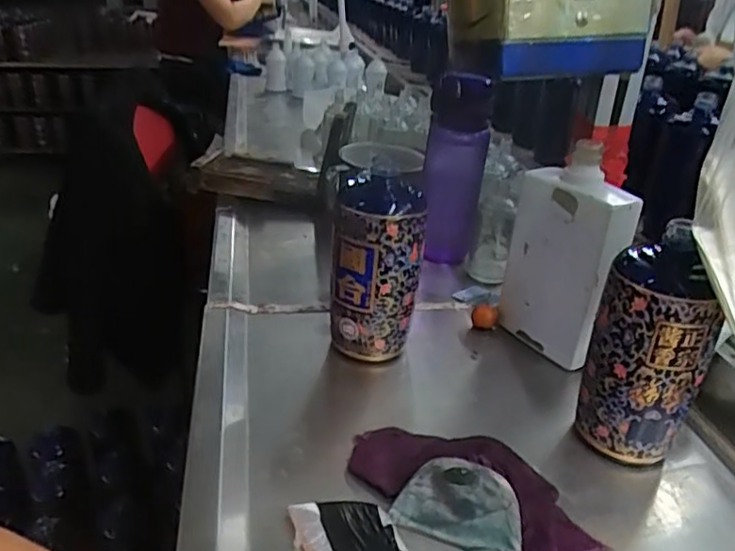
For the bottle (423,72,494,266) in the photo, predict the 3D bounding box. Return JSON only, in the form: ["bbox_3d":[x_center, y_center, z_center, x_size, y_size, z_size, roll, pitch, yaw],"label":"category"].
[{"bbox_3d":[0.108,-0.129,0.779,0.064,0.229,0.063,0,28,-2],"label":"bottle"}]

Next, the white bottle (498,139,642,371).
[{"bbox_3d":[0.189,-0.014,0.608,0.051,0.191,0.112,-17,33,-30],"label":"white bottle"}]

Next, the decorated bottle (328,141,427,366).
[{"bbox_3d":[0.008,-0.010,0.589,0.082,0.189,0.081,1,28,0],"label":"decorated bottle"}]

